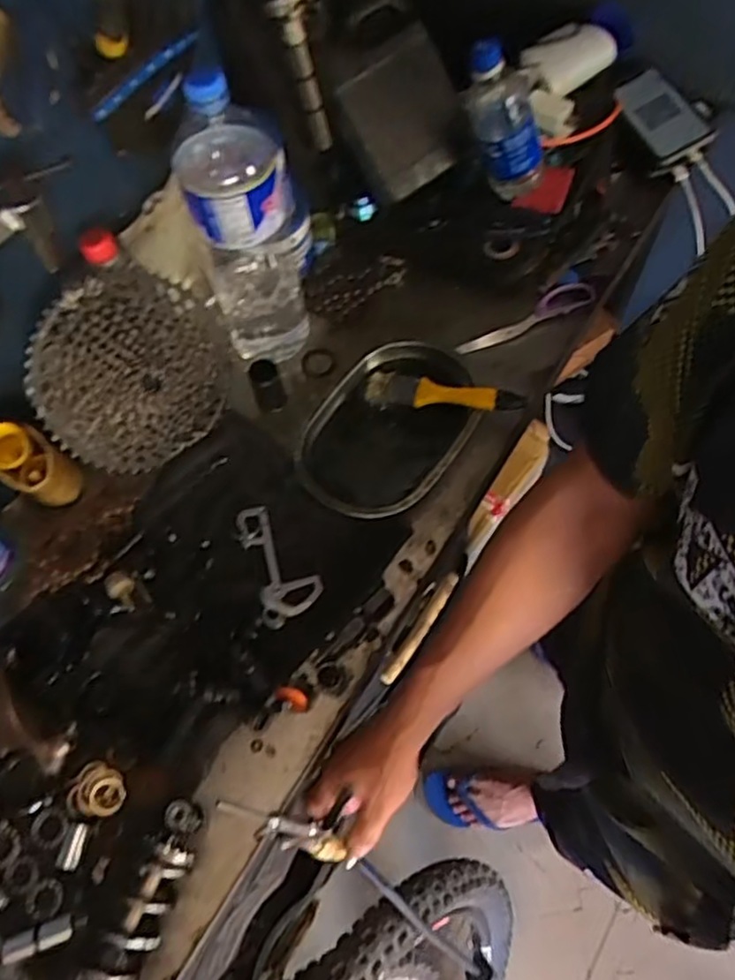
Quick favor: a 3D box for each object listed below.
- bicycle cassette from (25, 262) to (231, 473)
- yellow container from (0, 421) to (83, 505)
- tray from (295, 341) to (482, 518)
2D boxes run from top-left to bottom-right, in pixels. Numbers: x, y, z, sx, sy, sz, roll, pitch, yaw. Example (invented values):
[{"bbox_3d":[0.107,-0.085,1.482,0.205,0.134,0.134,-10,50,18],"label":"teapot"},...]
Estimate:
[{"bbox_3d":[-0.223,-0.113,0.677,0.200,0.190,0.050,-39,35,-16],"label":"bicycle cassette"},{"bbox_3d":[-0.332,-0.025,0.681,0.068,0.094,0.060,33,70,19],"label":"yellow container"},{"bbox_3d":[0.027,-0.070,0.721,0.152,0.027,0.222,31,70,18],"label":"tray"}]

